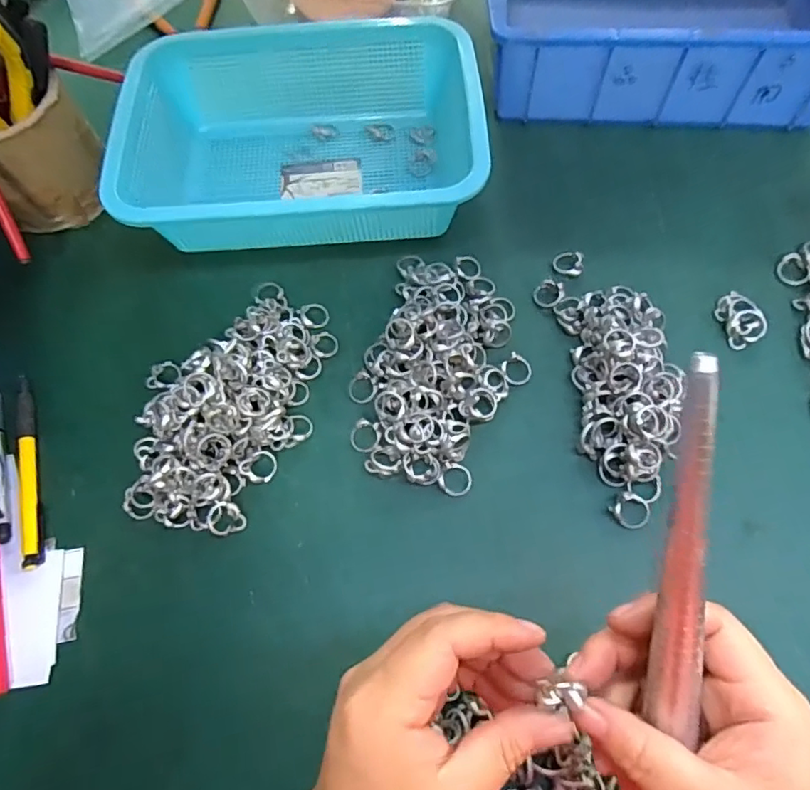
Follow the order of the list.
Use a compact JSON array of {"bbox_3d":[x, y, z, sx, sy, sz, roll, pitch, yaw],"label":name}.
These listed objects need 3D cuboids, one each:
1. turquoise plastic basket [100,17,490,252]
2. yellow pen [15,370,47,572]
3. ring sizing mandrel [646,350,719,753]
[{"bbox_3d":[-0.075,-0.206,0.441,0.265,0.075,0.194,-3,65,2],"label":"turquoise plastic basket"},{"bbox_3d":[-0.252,0.048,0.370,0.013,0.015,0.136,-17,66,-4],"label":"yellow pen"},{"bbox_3d":[0.103,0.104,0.211,0.016,0.014,0.241,-3,105,2],"label":"ring sizing mandrel"}]

